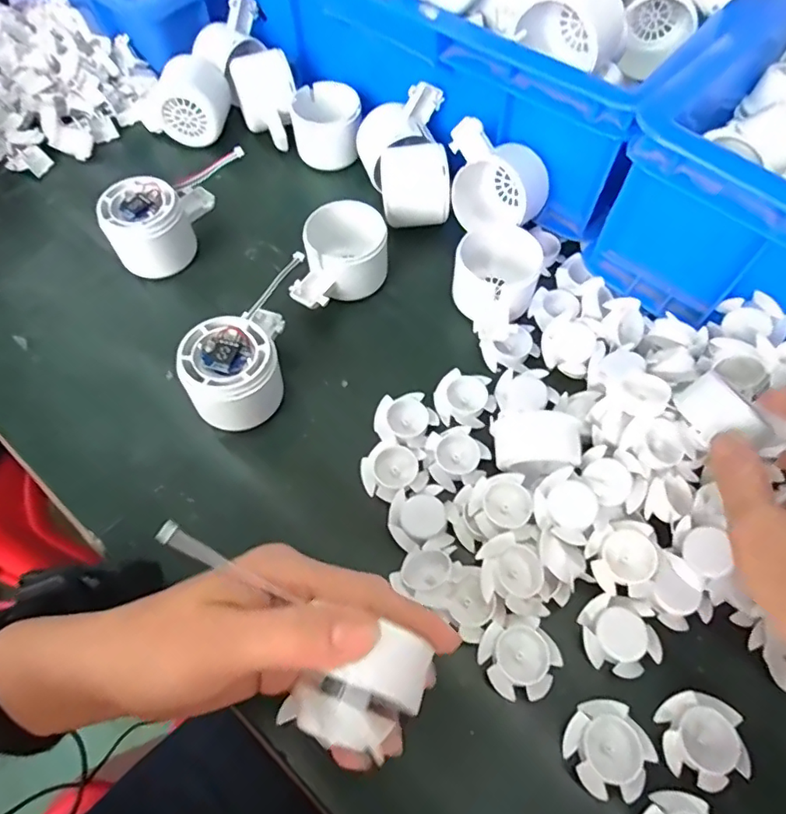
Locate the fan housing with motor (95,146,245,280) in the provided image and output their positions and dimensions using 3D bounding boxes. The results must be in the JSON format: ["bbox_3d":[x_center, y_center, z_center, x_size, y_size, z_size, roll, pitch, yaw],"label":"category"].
[{"bbox_3d":[-0.169,-0.152,0.420,0.051,0.053,0.108,31,67,16],"label":"fan housing with motor"}]

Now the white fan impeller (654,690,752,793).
[{"bbox_3d":[0.153,0.165,0.269,0.036,0.015,0.040,1,62,1],"label":"white fan impeller"}]

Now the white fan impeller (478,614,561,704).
[{"bbox_3d":[0.067,0.132,0.285,0.038,0.011,0.039,0,62,0],"label":"white fan impeller"}]

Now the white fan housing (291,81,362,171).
[{"bbox_3d":[-0.056,-0.244,0.473,0.059,0.043,0.059,-1,62,0],"label":"white fan housing"}]

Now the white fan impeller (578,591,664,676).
[{"bbox_3d":[0.121,0.122,0.291,0.037,0.009,0.039,0,62,0],"label":"white fan impeller"}]

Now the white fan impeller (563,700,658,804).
[{"bbox_3d":[0.105,0.167,0.265,0.038,0.011,0.041,0,62,0],"label":"white fan impeller"}]

